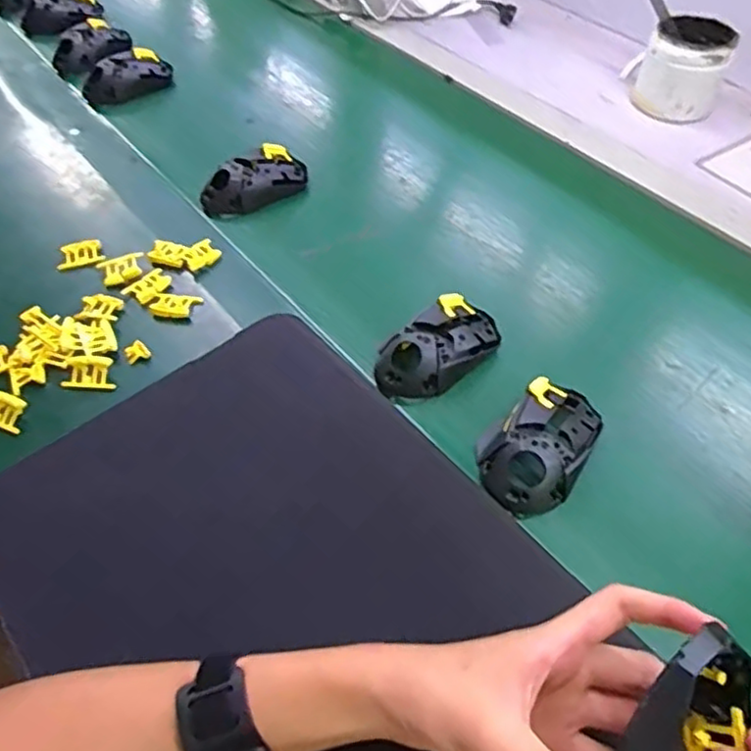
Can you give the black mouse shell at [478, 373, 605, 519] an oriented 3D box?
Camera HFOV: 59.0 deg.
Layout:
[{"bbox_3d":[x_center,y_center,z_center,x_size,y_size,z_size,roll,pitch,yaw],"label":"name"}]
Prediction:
[{"bbox_3d":[0.124,0.048,0.494,0.073,0.033,0.110,35,57,24],"label":"black mouse shell"}]

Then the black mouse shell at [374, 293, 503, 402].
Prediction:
[{"bbox_3d":[0.053,-0.025,0.558,0.066,0.036,0.118,38,59,26],"label":"black mouse shell"}]

